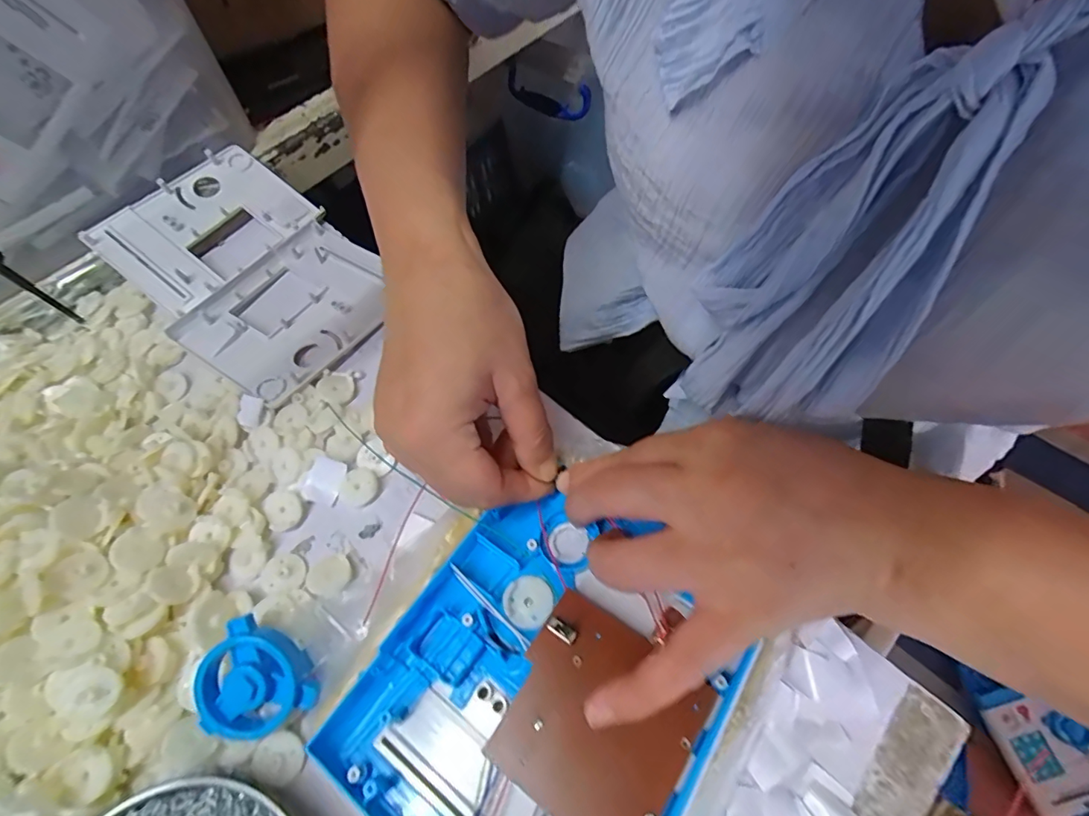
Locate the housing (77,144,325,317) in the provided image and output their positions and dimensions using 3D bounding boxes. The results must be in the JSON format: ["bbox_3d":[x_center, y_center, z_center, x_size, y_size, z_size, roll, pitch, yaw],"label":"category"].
[{"bbox_3d":[-0.277,-0.152,0.408,0.106,0.024,0.146,36,70,22],"label":"housing"}]

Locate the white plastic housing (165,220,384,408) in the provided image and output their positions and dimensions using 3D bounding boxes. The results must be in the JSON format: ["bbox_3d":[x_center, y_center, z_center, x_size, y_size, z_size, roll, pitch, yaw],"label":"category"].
[{"bbox_3d":[-0.182,-0.077,0.370,0.115,0.011,0.143,30,65,19],"label":"white plastic housing"}]

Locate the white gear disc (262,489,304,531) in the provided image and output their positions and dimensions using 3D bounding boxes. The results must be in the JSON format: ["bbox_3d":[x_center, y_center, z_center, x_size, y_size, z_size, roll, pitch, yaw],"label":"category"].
[{"bbox_3d":[-0.158,0.061,0.300,0.022,0.004,0.026,-39,65,-15],"label":"white gear disc"}]

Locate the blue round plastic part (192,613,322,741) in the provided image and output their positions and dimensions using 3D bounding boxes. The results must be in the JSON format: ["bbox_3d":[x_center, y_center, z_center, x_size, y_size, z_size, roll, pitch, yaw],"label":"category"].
[{"bbox_3d":[-0.144,0.134,0.242,0.051,0.019,0.051,1,83,-8],"label":"blue round plastic part"}]

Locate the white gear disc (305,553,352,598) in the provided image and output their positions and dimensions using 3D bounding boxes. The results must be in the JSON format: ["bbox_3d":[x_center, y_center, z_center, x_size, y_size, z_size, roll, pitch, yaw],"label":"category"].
[{"bbox_3d":[-0.121,0.094,0.279,0.024,0.004,0.022,-2,61,4],"label":"white gear disc"}]

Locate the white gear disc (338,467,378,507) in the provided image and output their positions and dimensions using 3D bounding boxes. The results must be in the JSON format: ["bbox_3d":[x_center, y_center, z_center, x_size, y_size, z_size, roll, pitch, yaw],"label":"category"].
[{"bbox_3d":[-0.113,0.048,0.303,0.021,0.006,0.023,-2,61,4],"label":"white gear disc"}]

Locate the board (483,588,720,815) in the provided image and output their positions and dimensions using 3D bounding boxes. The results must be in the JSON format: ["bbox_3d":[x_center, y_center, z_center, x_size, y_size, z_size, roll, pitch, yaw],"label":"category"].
[{"bbox_3d":[0.021,0.127,0.205,0.073,0.006,0.072,30,65,19],"label":"board"}]

